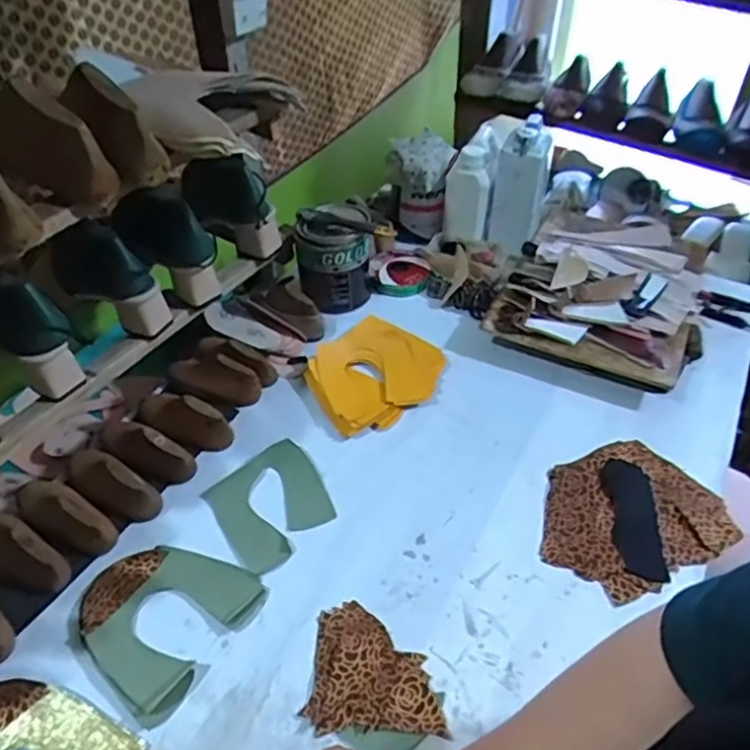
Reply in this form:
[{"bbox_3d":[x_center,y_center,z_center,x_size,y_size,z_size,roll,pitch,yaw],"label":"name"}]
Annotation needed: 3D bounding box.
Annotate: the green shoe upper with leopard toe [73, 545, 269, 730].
[{"bbox_3d":[-0.214,0.233,0.635,0.157,0.007,0.154,26,50,23],"label":"green shoe upper with leopard toe"}]

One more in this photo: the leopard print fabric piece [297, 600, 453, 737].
[{"bbox_3d":[0.000,0.271,0.599,0.119,0.011,0.115,0,44,-1],"label":"leopard print fabric piece"}]

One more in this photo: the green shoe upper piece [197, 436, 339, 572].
[{"bbox_3d":[-0.114,0.142,0.722,0.121,0.018,0.133,-27,51,-26],"label":"green shoe upper piece"}]

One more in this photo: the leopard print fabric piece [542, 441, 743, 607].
[{"bbox_3d":[0.277,0.152,0.710,0.206,0.021,0.161,-19,48,-19],"label":"leopard print fabric piece"}]

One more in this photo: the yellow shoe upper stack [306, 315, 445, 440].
[{"bbox_3d":[-0.003,-0.003,0.847,0.179,0.032,0.143,-34,54,-30],"label":"yellow shoe upper stack"}]

